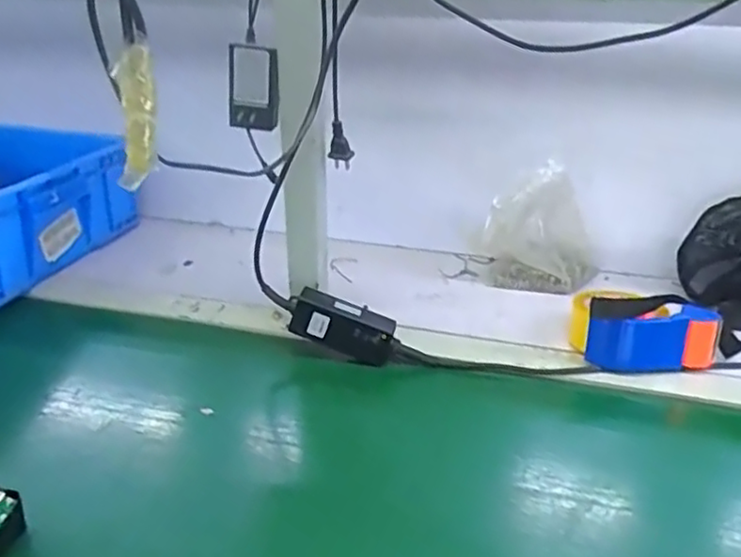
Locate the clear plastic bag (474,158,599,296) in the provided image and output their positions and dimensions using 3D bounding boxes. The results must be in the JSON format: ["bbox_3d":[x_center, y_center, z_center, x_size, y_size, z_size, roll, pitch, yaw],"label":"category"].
[{"bbox_3d":[0.232,-0.063,0.890,0.143,0.157,0.086,14,31,22],"label":"clear plastic bag"}]

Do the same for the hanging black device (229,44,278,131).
[{"bbox_3d":[-0.123,-0.201,0.696,0.051,0.083,0.026,4,17,3],"label":"hanging black device"}]

